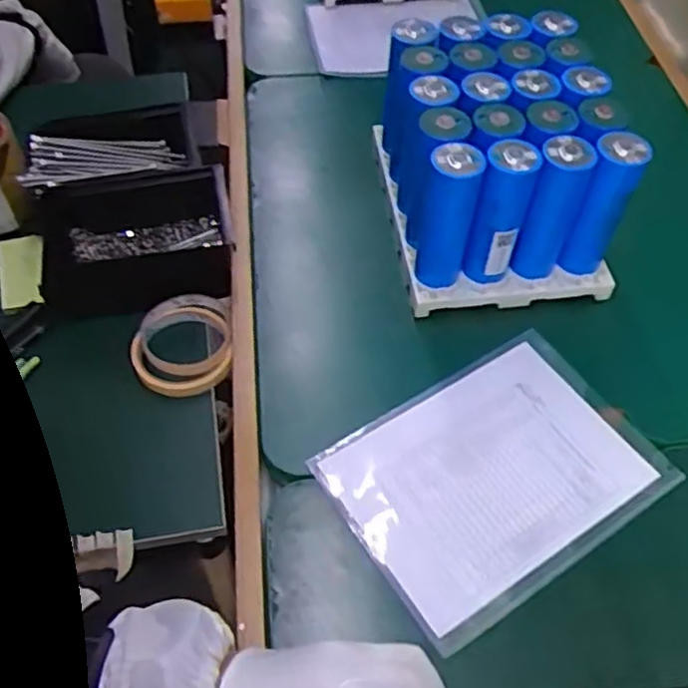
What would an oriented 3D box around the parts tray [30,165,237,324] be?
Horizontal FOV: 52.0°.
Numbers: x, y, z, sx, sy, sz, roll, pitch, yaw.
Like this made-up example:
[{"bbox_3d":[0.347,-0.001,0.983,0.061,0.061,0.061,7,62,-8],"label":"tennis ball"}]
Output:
[{"bbox_3d":[-0.196,-0.091,0.657,0.185,0.064,0.115,-5,55,-5],"label":"parts tray"}]

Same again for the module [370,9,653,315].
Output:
[{"bbox_3d":[0.130,-0.160,0.612,0.167,0.137,0.219,-6,55,-6],"label":"module"}]

